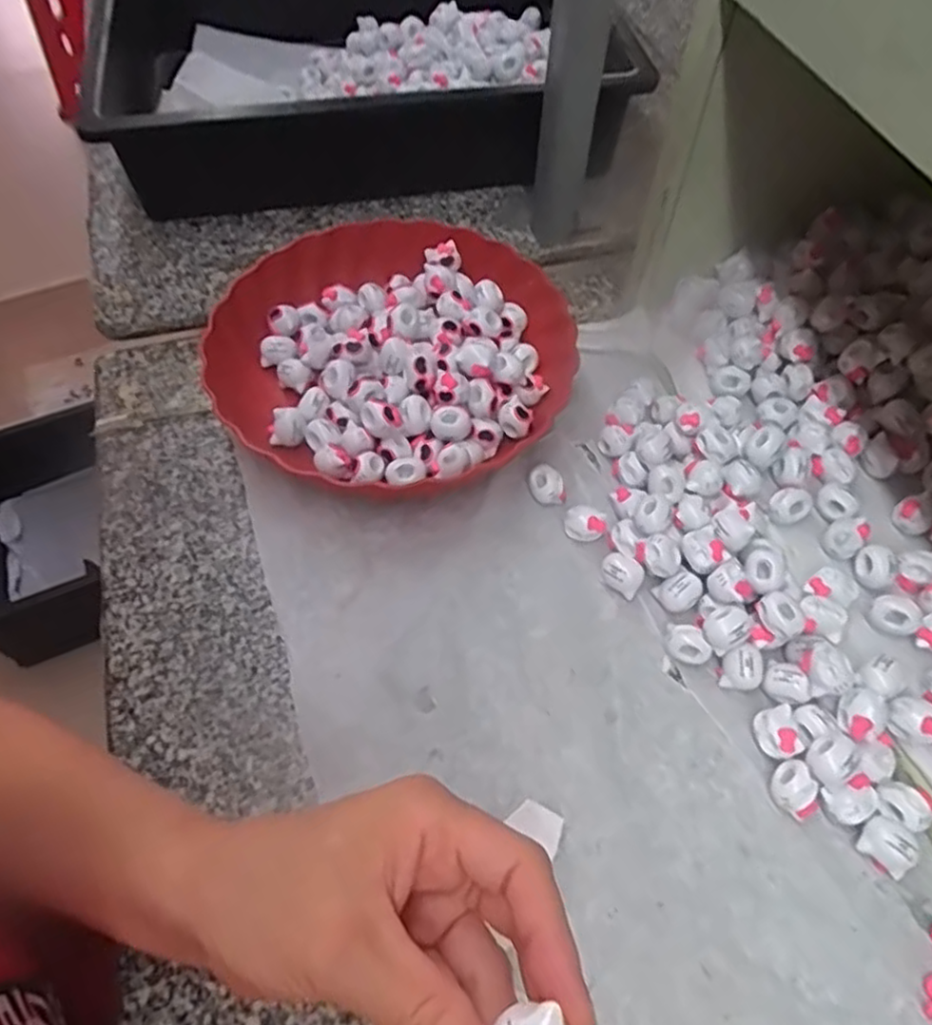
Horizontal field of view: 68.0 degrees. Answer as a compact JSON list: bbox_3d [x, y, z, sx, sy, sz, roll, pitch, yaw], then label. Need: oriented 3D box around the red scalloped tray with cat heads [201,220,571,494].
[{"bbox_3d":[-0.051,-0.117,0.489,0.239,0.038,0.237,32,63,17],"label":"red scalloped tray with cat heads"}]

